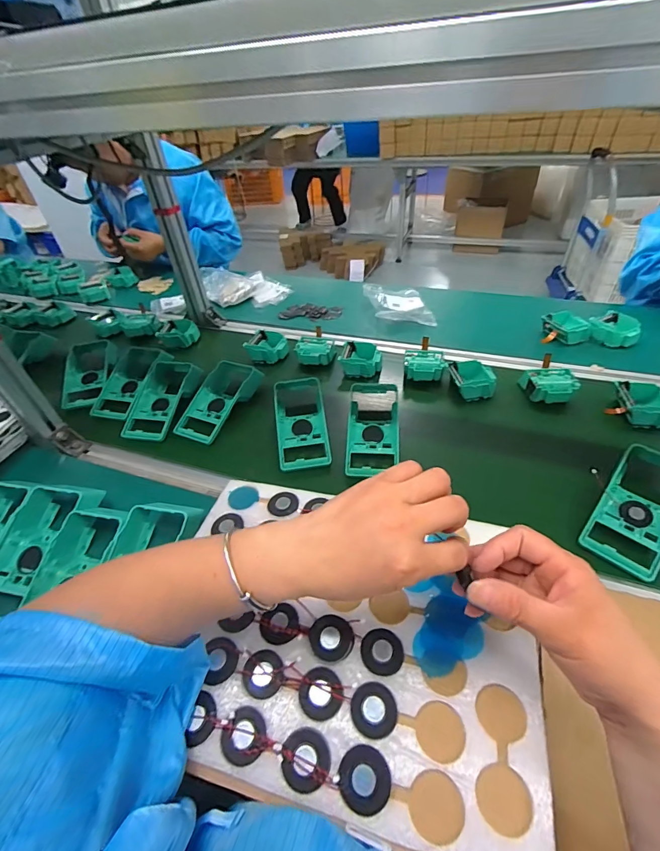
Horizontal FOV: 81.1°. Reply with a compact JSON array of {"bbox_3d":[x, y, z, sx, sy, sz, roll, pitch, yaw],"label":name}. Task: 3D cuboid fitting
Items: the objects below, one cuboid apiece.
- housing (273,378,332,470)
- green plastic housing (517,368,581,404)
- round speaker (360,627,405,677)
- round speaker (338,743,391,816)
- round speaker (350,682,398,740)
[{"bbox_3d":[-0.050,-0.015,0.650,0.083,0.048,0.187,-8,43,-2],"label":"housing"},{"bbox_3d":[0.385,-0.065,0.676,0.075,0.043,0.075,-2,43,4],"label":"green plastic housing"},{"bbox_3d":[0.043,0.183,0.313,0.034,0.004,0.033,-3,43,3],"label":"round speaker"},{"bbox_3d":[0.023,0.237,0.259,0.034,0.006,0.034,-3,43,3],"label":"round speaker"},{"bbox_3d":[0.033,0.211,0.287,0.033,0.004,0.033,-3,43,3],"label":"round speaker"}]

